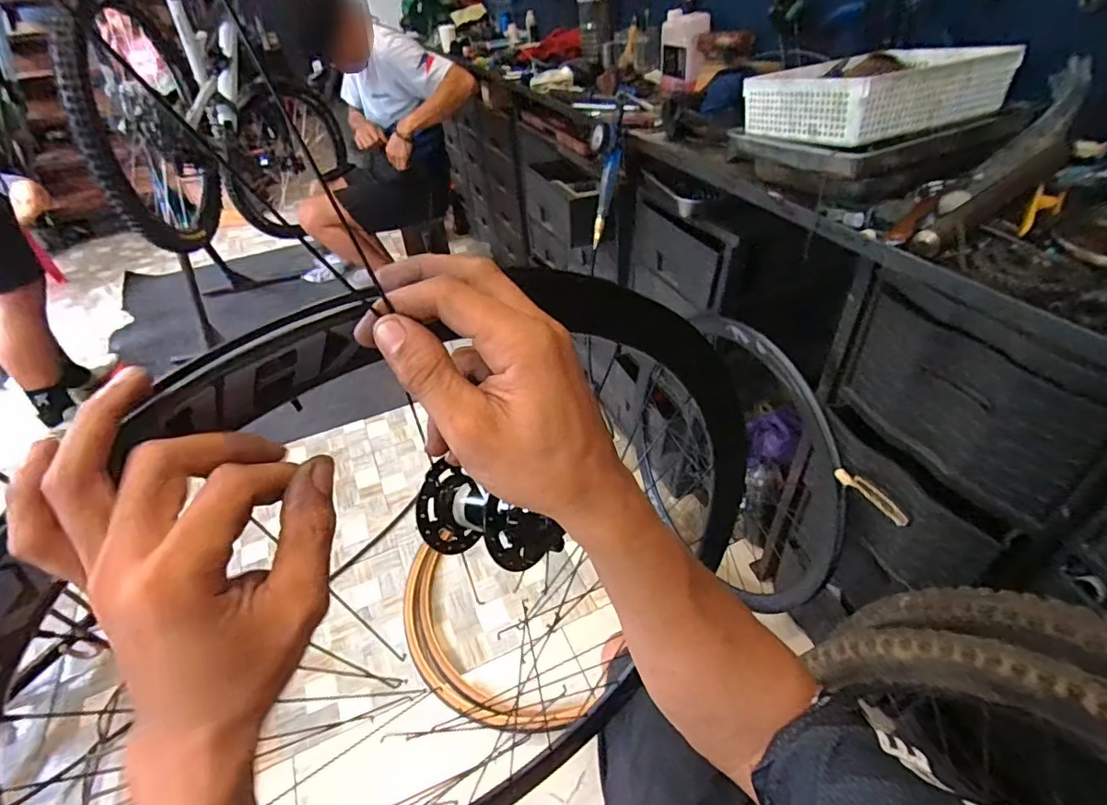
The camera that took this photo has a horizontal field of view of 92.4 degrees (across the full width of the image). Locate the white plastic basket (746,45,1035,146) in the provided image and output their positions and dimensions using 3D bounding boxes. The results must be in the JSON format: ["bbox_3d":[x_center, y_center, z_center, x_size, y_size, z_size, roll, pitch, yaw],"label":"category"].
[{"bbox_3d":[0.510,-0.511,0.861,0.323,0.088,0.257,-19,43,-14],"label":"white plastic basket"}]

